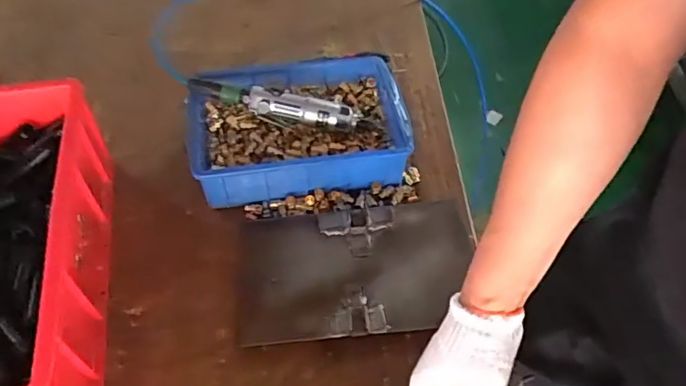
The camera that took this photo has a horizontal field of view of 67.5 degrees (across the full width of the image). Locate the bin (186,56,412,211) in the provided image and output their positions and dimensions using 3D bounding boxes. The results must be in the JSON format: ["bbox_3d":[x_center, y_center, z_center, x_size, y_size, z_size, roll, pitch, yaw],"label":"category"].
[{"bbox_3d":[-0.065,-0.090,0.748,0.299,0.095,0.215,-7,53,-7],"label":"bin"}]

